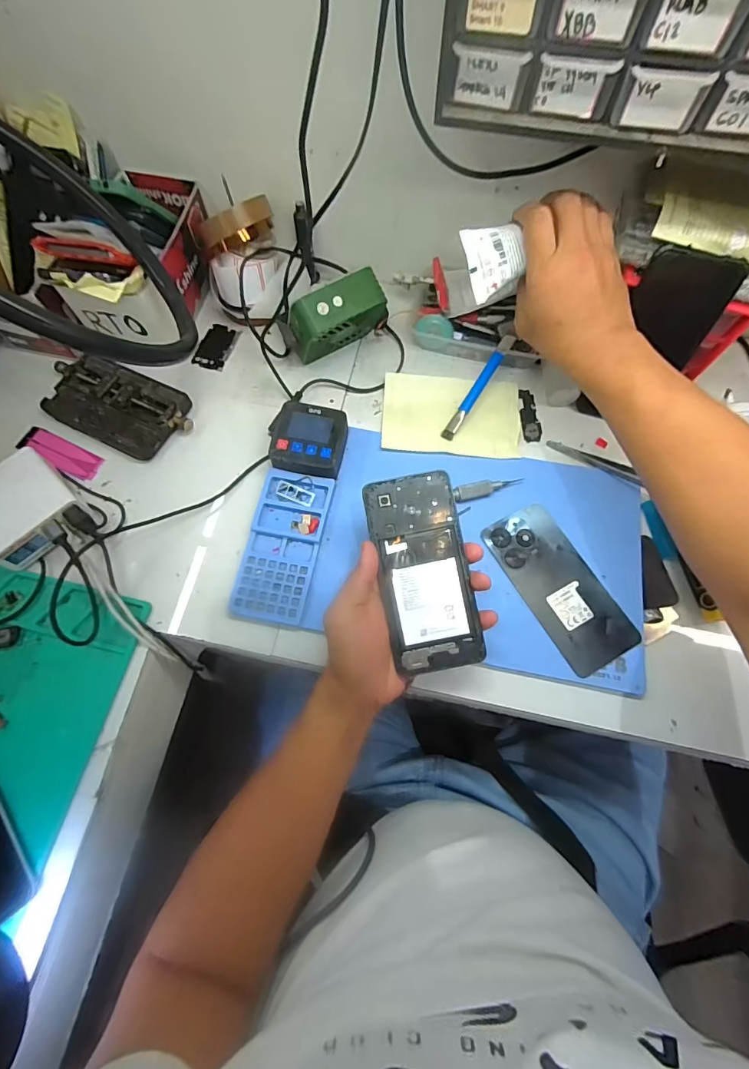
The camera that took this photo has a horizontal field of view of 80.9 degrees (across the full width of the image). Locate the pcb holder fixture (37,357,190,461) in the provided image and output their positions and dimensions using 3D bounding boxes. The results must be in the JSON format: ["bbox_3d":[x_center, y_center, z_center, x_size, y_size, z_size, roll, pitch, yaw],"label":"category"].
[{"bbox_3d":[-0.286,-0.144,0.492,0.169,0.020,0.086,25,72,10],"label":"pcb holder fixture"}]

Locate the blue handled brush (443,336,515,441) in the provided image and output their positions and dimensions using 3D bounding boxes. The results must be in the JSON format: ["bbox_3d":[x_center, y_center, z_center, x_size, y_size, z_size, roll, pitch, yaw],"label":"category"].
[{"bbox_3d":[0.114,-0.161,0.480,0.014,0.009,0.132,33,90,12],"label":"blue handled brush"}]

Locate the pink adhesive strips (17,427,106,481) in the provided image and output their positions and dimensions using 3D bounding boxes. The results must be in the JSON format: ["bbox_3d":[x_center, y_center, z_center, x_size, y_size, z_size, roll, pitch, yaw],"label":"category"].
[{"bbox_3d":[-0.345,-0.090,0.483,0.102,0.008,0.032,25,72,10],"label":"pink adhesive strips"}]

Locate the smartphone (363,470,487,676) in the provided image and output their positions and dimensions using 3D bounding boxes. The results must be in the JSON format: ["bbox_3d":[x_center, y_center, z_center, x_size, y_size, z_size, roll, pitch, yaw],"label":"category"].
[{"bbox_3d":[0.042,0.030,0.366,0.071,0.006,0.160,-11,86,-4],"label":"smartphone"}]

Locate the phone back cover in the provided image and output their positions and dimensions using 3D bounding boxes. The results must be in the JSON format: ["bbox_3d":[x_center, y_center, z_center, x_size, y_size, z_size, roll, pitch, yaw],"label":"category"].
[{"bbox_3d":[0.176,0.047,0.419,0.073,0.008,0.158,-28,72,-9],"label":"phone back cover"}]

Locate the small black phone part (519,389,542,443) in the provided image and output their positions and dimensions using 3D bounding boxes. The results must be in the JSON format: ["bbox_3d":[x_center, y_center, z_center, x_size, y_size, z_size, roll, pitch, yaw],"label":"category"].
[{"bbox_3d":[0.176,-0.134,0.499,0.020,0.004,0.069,-1,70,0],"label":"small black phone part"}]

